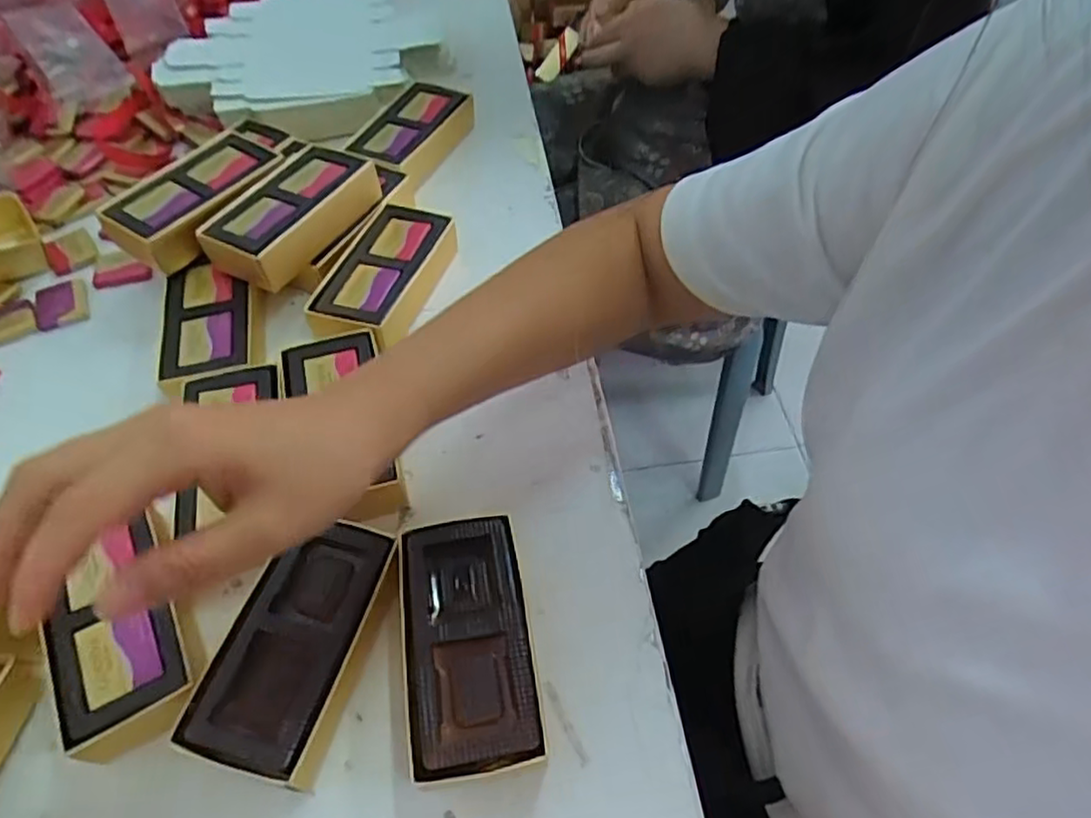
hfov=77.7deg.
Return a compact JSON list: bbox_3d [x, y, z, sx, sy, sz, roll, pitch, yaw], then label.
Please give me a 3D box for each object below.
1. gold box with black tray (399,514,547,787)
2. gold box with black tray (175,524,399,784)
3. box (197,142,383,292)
[{"bbox_3d":[-0.037,0.112,0.322,0.058,0.033,0.114,-9,55,-5],"label":"gold box with black tray"},{"bbox_3d":[-0.115,0.112,0.324,0.063,0.034,0.113,12,55,10],"label":"gold box with black tray"},{"bbox_3d":[-0.169,-0.132,0.457,0.058,0.034,0.112,25,58,18],"label":"box"}]

